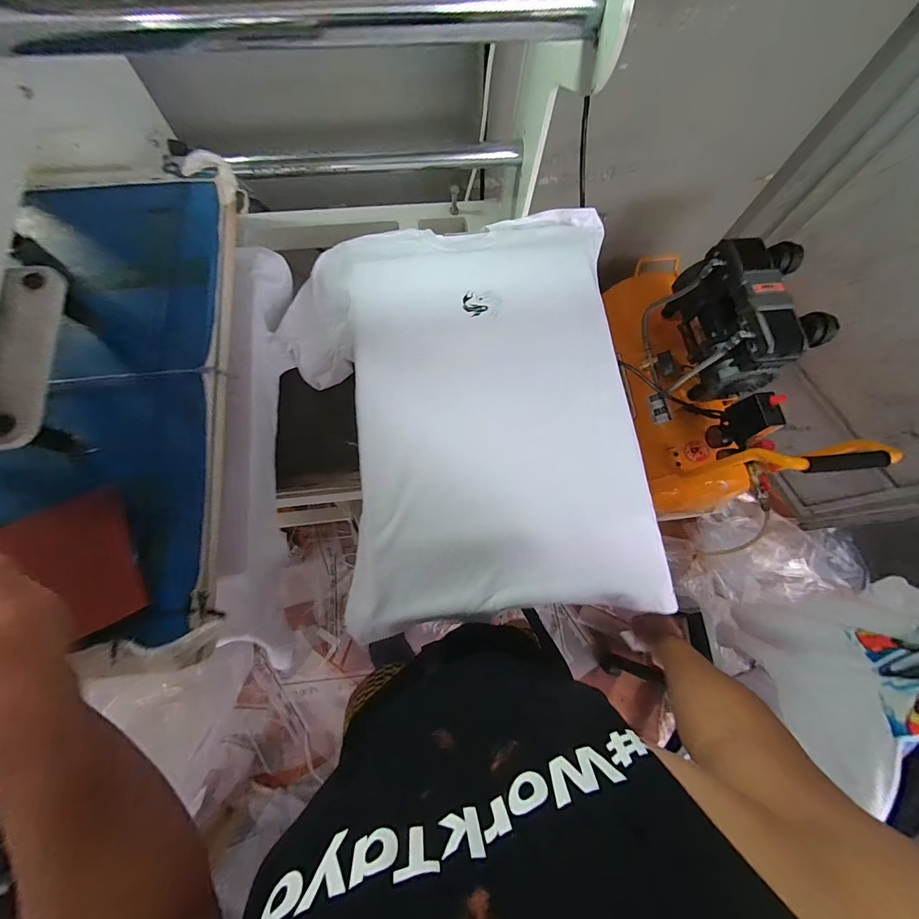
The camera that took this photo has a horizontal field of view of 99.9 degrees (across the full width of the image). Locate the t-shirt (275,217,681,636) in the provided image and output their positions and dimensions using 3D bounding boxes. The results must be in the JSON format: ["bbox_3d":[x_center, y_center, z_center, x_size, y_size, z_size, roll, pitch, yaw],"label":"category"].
[{"bbox_3d":[0.003,-0.091,0.580,0.493,0.062,0.619,-5,73,-4],"label":"t-shirt"}]

